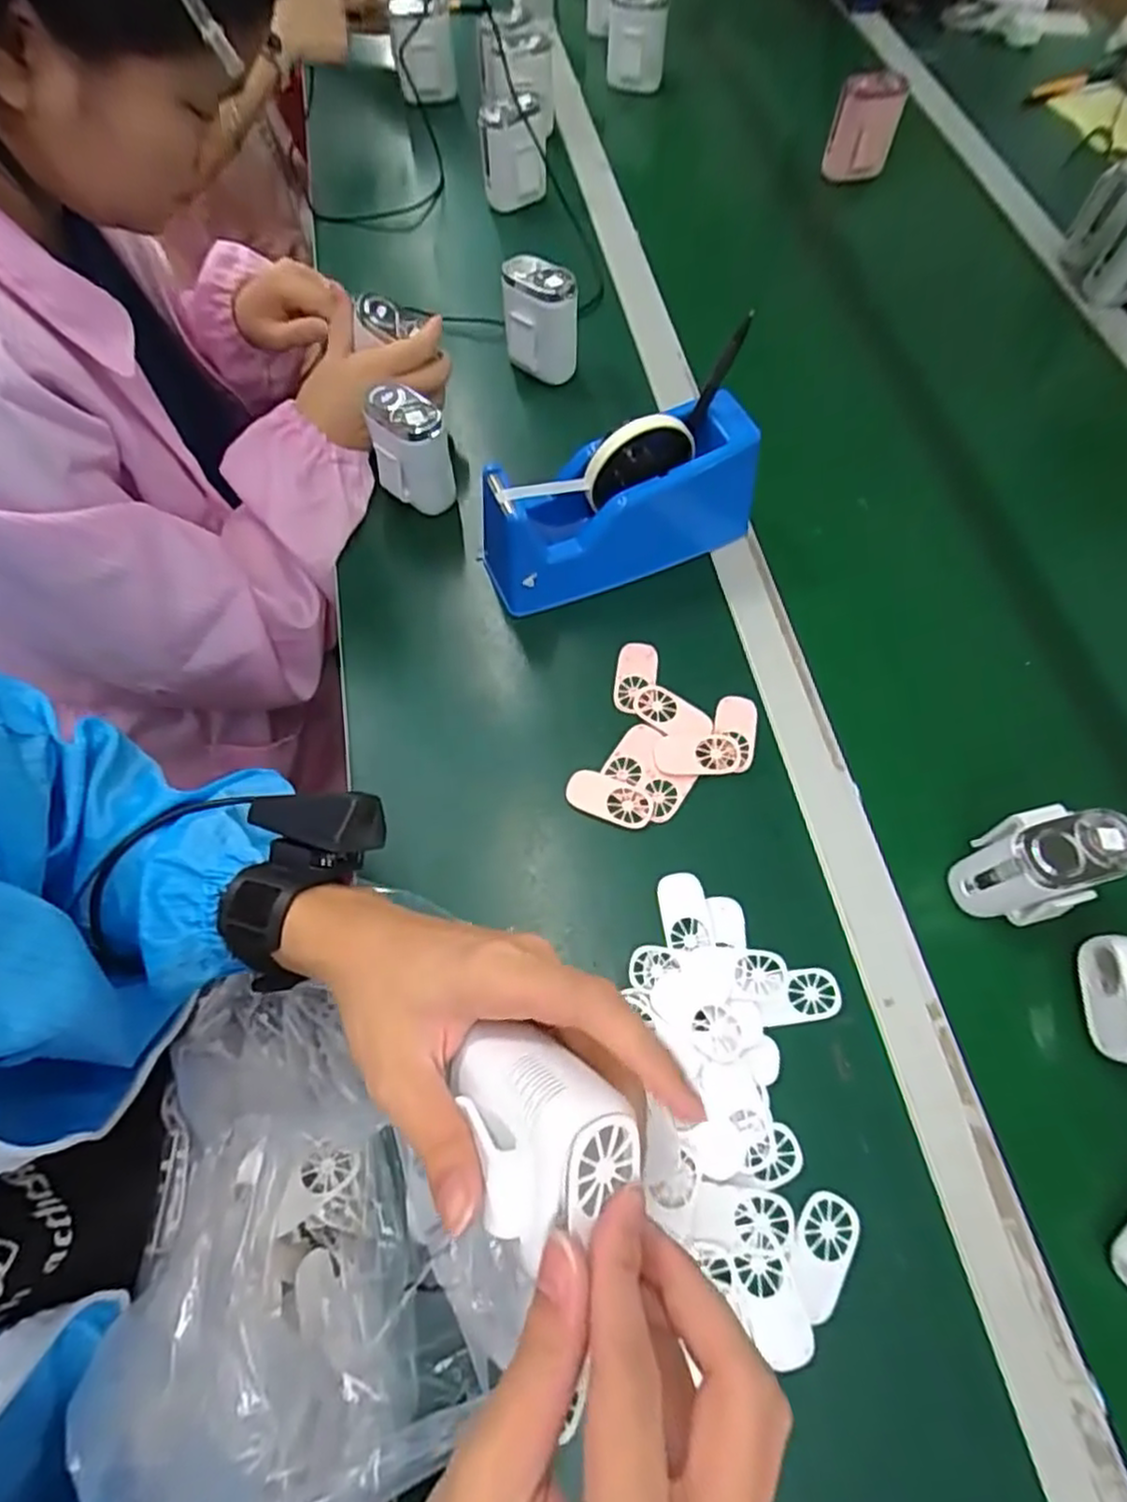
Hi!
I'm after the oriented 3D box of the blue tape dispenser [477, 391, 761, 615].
[{"bbox_3d":[0.040,-0.176,0.515,0.206,0.109,0.067,-23,70,-7],"label":"blue tape dispenser"}]

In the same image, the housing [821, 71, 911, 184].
[{"bbox_3d":[0.320,-0.665,0.747,0.066,0.084,0.022,10,49,4],"label":"housing"}]

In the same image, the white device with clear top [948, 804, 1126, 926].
[{"bbox_3d":[0.279,0.068,0.408,0.070,0.071,0.056,-10,69,-2],"label":"white device with clear top"}]

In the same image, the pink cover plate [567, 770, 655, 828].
[{"bbox_3d":[0.031,0.032,0.466,0.058,0.007,0.029,20,71,9],"label":"pink cover plate"}]

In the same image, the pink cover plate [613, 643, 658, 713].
[{"bbox_3d":[0.053,-0.054,0.506,0.029,0.004,0.055,6,69,9],"label":"pink cover plate"}]

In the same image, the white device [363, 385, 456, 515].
[{"bbox_3d":[-0.117,-0.230,0.548,0.056,0.087,0.038,-10,69,-2],"label":"white device"}]

